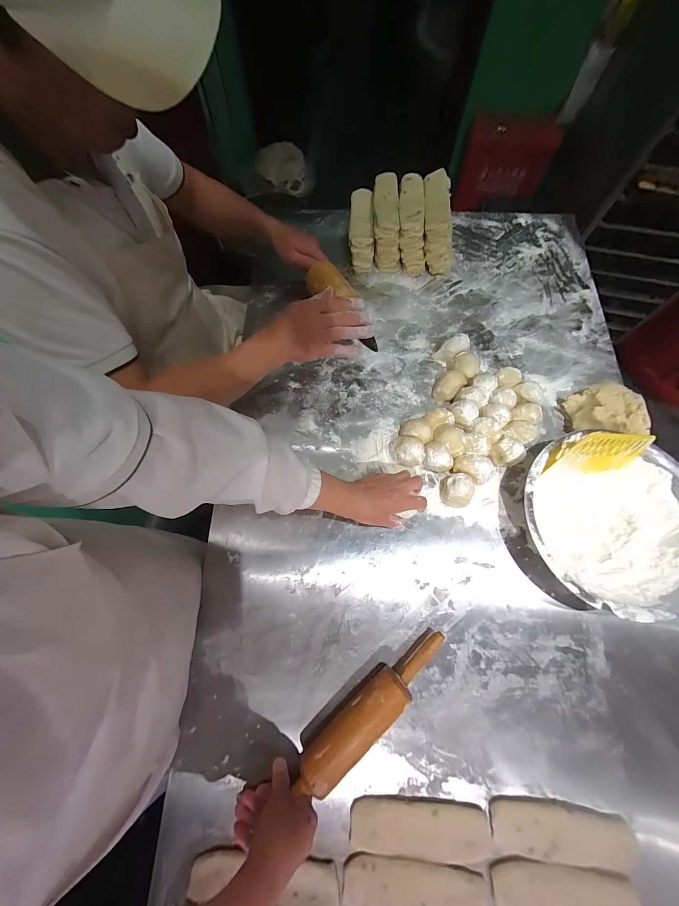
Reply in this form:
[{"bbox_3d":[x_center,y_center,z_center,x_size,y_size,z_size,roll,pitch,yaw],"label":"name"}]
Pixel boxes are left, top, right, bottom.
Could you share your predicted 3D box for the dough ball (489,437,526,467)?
[{"bbox_3d":[0.301,0.002,0.582,0.049,0.048,0.050,-33,74,-11],"label":"dough ball"}]

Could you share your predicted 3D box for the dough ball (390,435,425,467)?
[{"bbox_3d":[0.122,-0.004,0.583,0.058,0.047,0.046,11,71,3],"label":"dough ball"}]

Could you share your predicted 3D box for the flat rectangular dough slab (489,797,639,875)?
[{"bbox_3d":[0.297,0.507,0.426,0.182,0.013,0.061,8,71,2],"label":"flat rectangular dough slab"}]

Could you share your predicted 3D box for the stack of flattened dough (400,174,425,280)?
[{"bbox_3d":[0.165,-0.525,0.740,0.068,0.091,0.209,3,71,0],"label":"stack of flattened dough"}]

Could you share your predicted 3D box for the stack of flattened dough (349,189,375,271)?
[{"bbox_3d":[0.049,-0.519,0.749,0.053,0.071,0.173,0,71,-1],"label":"stack of flattened dough"}]

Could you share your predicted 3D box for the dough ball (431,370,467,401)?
[{"bbox_3d":[0.213,-0.130,0.628,0.046,0.046,0.058,41,75,13],"label":"dough ball"}]

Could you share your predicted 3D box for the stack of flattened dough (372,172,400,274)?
[{"bbox_3d":[0.106,-0.528,0.740,0.063,0.095,0.194,0,71,-1],"label":"stack of flattened dough"}]

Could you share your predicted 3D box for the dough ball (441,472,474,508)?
[{"bbox_3d":[0.205,0.065,0.558,0.042,0.053,0.051,7,71,2],"label":"dough ball"}]

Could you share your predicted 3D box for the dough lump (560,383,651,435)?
[{"bbox_3d":[0.489,-0.073,0.595,0.102,0.070,0.103,0,71,-1],"label":"dough lump"}]

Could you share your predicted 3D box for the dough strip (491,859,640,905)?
[{"bbox_3d":[0.287,0.563,0.405,0.175,0.009,0.059,8,71,2],"label":"dough strip"}]

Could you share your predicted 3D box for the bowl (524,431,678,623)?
[{"bbox_3d":[0.427,0.119,0.527,0.275,0.089,0.254,0,71,-1],"label":"bowl"}]

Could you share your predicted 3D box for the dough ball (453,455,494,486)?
[{"bbox_3d":[0.237,0.031,0.574,0.052,0.045,0.064,-40,76,-13],"label":"dough ball"}]

